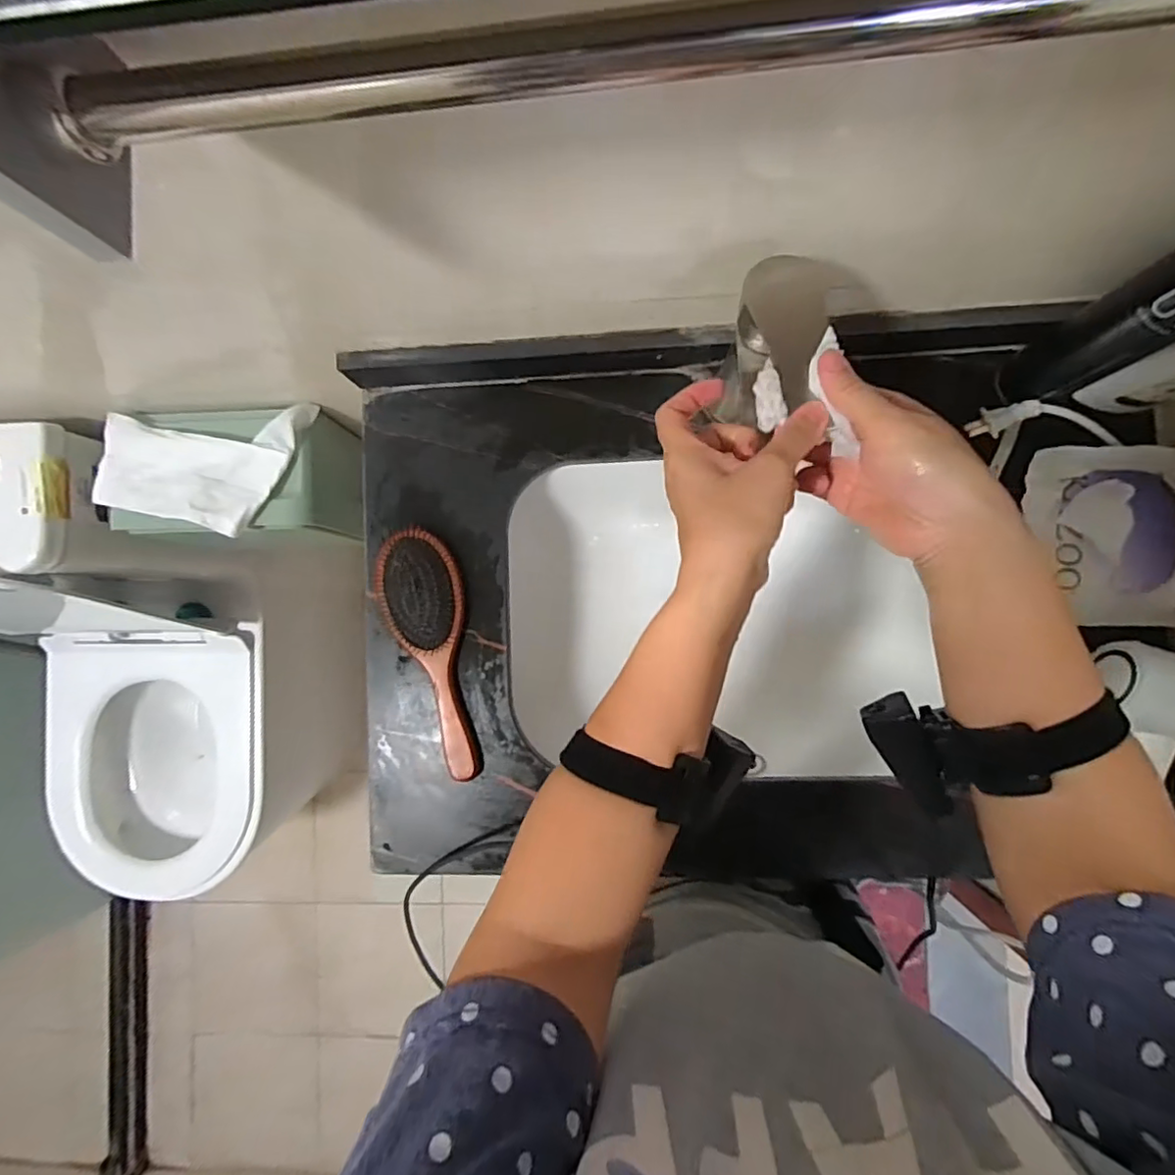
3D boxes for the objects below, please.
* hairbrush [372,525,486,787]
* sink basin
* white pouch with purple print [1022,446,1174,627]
[{"bbox_3d":[-0.142,0.062,0.535,0.072,0.029,0.225,-11,87,4],"label":"hairbrush"},{"bbox_3d":[0.135,0.036,0.595,0.417,0.115,0.281,8,88,5],"label":"sink basin"},{"bbox_3d":[0.422,-0.042,0.470,0.124,0.040,0.144,1,88,4],"label":"white pouch with purple print"}]

